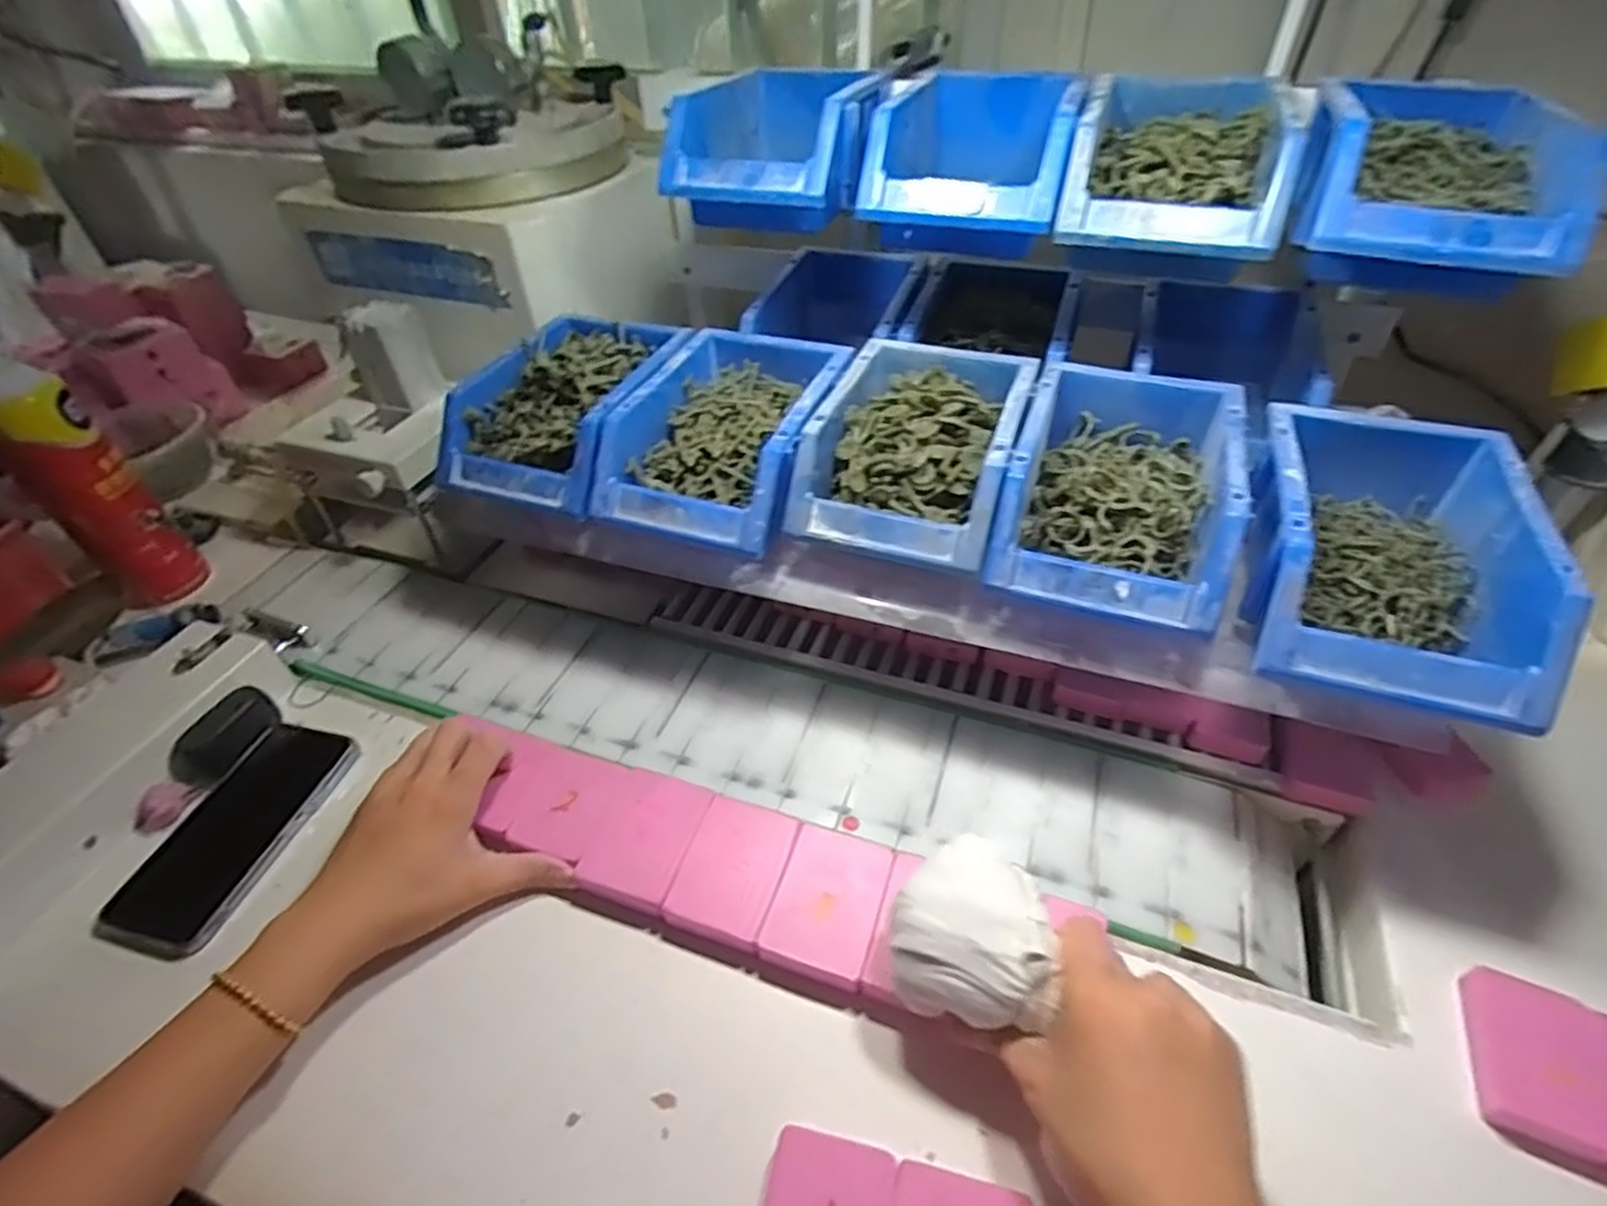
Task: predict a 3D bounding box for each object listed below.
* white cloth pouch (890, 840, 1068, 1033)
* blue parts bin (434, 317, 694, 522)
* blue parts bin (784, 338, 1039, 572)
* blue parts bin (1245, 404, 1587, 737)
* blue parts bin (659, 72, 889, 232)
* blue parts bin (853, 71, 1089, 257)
[{"bbox_3d":[0.083,0.156,0.358,0.072,0.038,0.077,11,42,14],"label":"white cloth pouch"},{"bbox_3d":[-0.167,-0.146,0.538,0.123,0.064,0.185,14,46,16],"label":"blue parts bin"},{"bbox_3d":[0.076,-0.105,0.478,0.119,0.062,0.174,14,46,16],"label":"blue parts bin"},{"bbox_3d":[0.311,-0.029,0.394,0.120,0.067,0.170,13,46,15],"label":"blue parts bin"},{"bbox_3d":[-0.014,-0.348,0.556,0.127,0.070,0.211,7,44,9],"label":"blue parts bin"},{"bbox_3d":[0.118,-0.306,0.511,0.122,0.084,0.168,11,45,13],"label":"blue parts bin"}]

